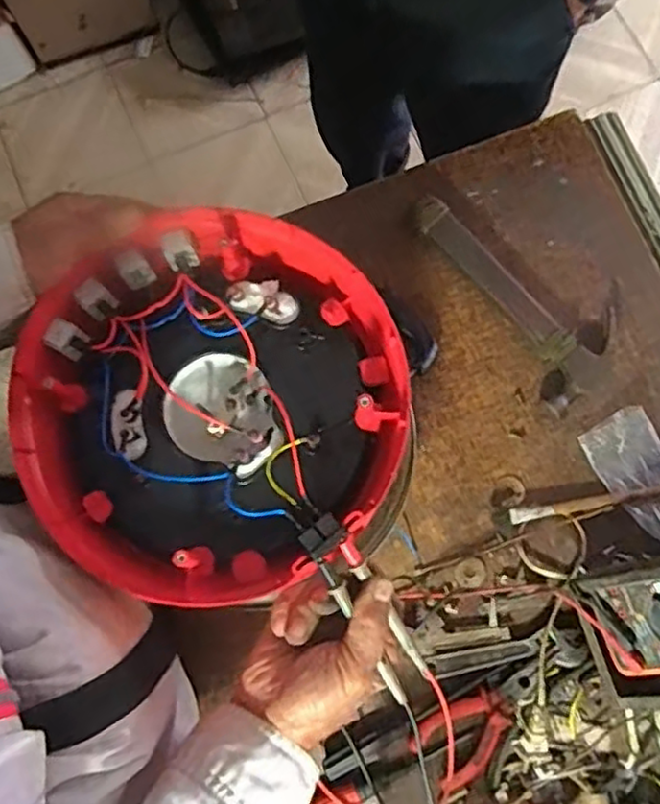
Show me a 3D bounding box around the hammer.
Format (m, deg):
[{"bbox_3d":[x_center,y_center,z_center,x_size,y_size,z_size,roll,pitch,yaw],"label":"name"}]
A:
[{"bbox_3d":[0.192,-0.115,0.644,0.120,0.035,0.229,-33,78,-6],"label":"hammer"}]

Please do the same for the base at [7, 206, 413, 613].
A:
[{"bbox_3d":[-0.077,0.010,0.480,0.255,0.074,0.243,0,77,2],"label":"base"}]

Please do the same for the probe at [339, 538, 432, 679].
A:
[{"bbox_3d":[0.038,0.138,0.448,0.010,0.009,0.118,-33,104,-6],"label":"probe"}]

